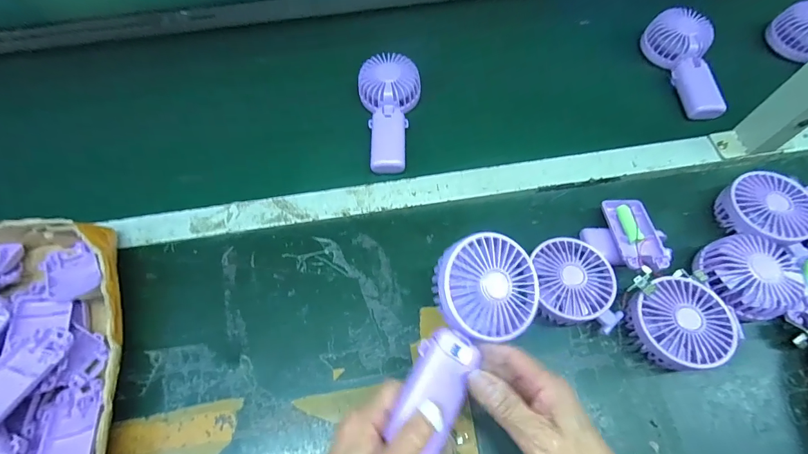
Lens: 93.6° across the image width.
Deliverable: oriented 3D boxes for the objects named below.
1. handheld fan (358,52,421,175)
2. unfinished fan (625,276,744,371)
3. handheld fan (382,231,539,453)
[{"bbox_3d":[-0.017,-0.157,0.514,0.082,0.035,0.175,-5,63,0],"label":"handheld fan"},{"bbox_3d":[0.271,0.097,0.377,0.089,0.045,0.081,-1,63,2],"label":"unfinished fan"},{"bbox_3d":[0.043,0.086,0.314,0.088,0.048,0.171,34,74,-5],"label":"handheld fan"}]

